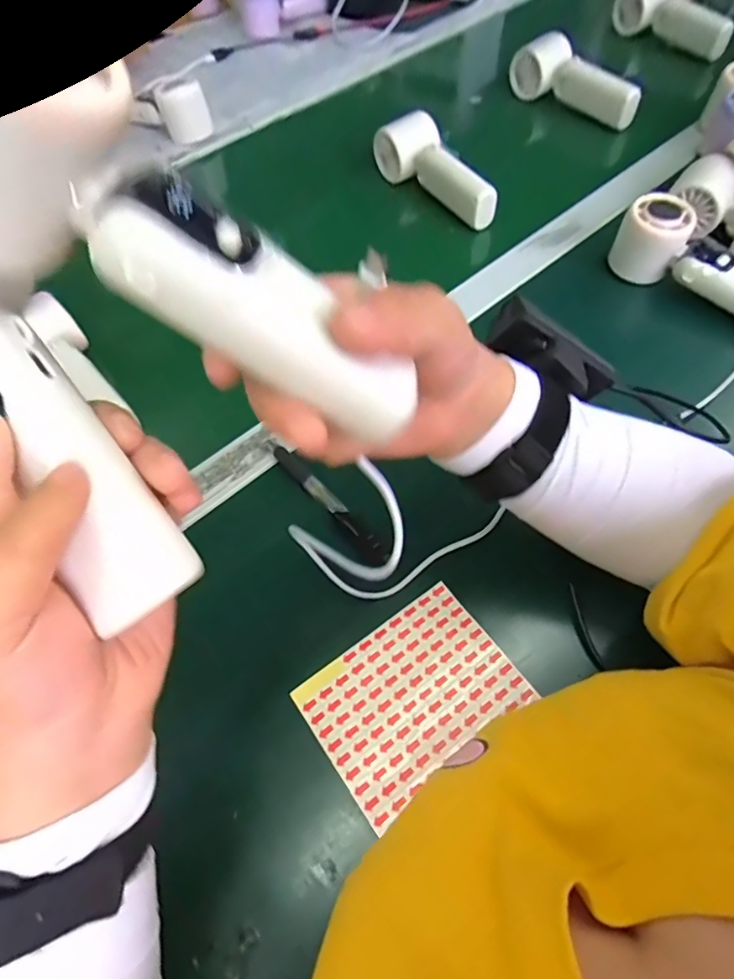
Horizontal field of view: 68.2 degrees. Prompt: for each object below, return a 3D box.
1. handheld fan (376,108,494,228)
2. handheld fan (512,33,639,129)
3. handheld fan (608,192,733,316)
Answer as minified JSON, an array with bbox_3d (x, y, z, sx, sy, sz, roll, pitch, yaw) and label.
[{"bbox_3d":[0.073,-0.344,0.578,0.044,0.060,0.169,-31,63,-15],"label":"handheld fan"},{"bbox_3d":[0.254,-0.505,0.668,0.042,0.070,0.173,-35,64,-17],"label":"handheld fan"},{"bbox_3d":[0.296,-0.192,0.468,0.044,0.054,0.162,-40,65,-19],"label":"handheld fan"}]

